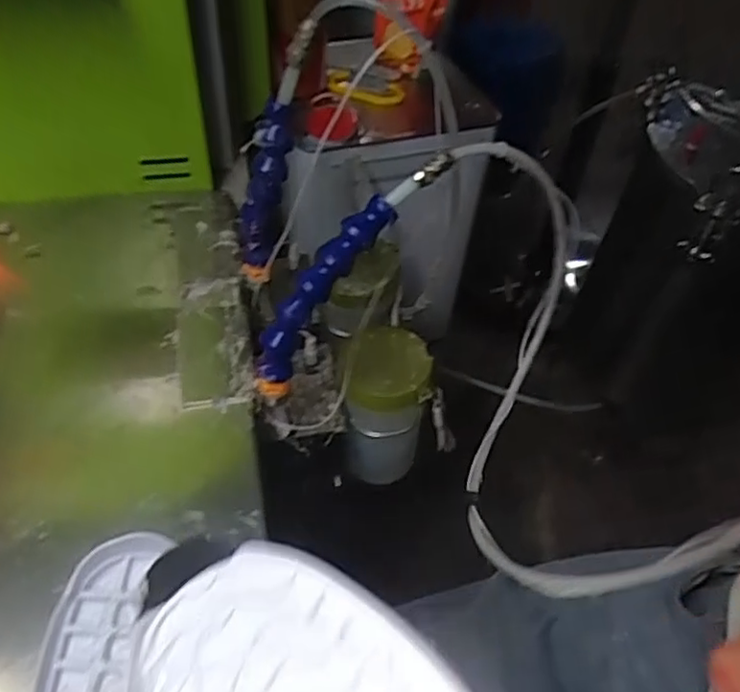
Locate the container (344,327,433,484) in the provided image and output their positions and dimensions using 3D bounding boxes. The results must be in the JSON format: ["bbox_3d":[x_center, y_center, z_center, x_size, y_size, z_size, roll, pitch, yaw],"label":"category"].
[{"bbox_3d":[0.009,0.049,0.540,0.069,0.122,0.074,4,49,-3],"label":"container"}]

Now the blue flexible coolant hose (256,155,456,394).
[{"bbox_3d":[-0.021,-0.045,0.406,0.020,0.040,0.189,45,104,27],"label":"blue flexible coolant hose"}]

